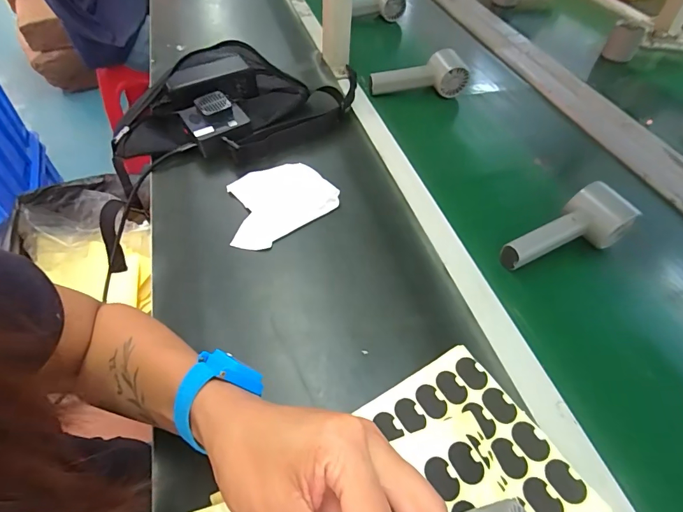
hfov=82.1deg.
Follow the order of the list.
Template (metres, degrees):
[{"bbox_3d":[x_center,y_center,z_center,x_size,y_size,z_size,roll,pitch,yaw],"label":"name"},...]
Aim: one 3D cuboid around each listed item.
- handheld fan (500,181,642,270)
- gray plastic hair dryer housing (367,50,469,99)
[{"bbox_3d":[0.245,-0.019,0.426,0.142,0.059,0.058,-27,57,-21],"label":"handheld fan"},{"bbox_3d":[0.124,-0.293,0.647,0.155,0.060,0.051,-8,52,-7],"label":"gray plastic hair dryer housing"}]

